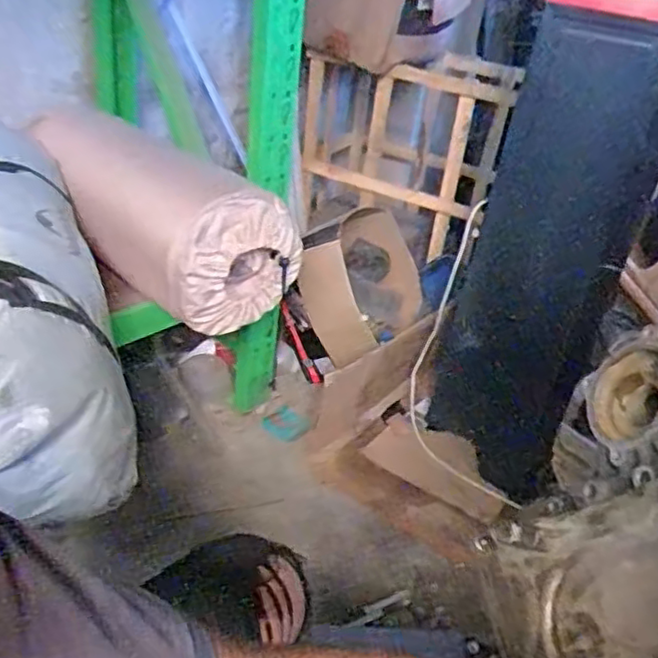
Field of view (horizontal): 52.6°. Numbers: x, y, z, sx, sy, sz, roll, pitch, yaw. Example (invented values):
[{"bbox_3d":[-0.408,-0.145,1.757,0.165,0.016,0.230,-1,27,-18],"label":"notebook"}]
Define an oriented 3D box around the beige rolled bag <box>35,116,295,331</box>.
[{"bbox_3d":[-0.309,-0.256,1.225,0.246,0.285,0.540,-20,41,-37],"label":"beige rolled bag"}]

